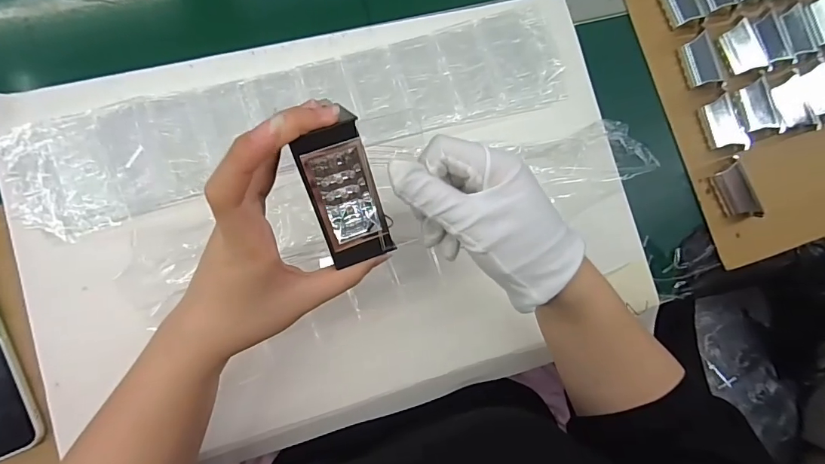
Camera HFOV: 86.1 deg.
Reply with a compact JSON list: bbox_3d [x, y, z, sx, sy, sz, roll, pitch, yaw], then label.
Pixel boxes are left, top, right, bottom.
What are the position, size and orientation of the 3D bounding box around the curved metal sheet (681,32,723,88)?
[{"bbox_3d":[0.295,-0.176,0.451,0.017,0.024,0.051,-6,86,-8],"label":"curved metal sheet"}]

